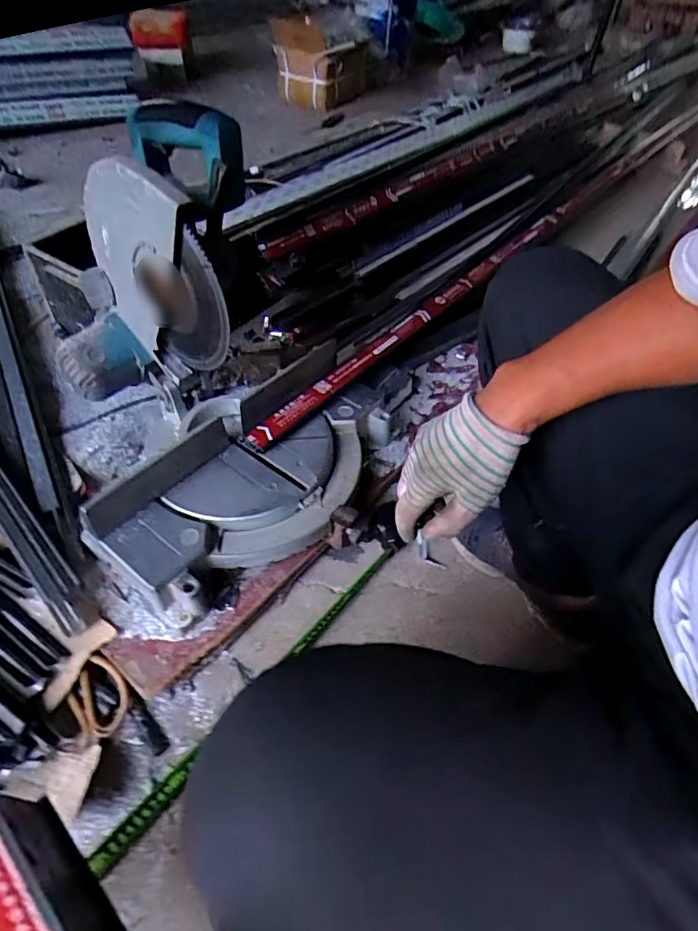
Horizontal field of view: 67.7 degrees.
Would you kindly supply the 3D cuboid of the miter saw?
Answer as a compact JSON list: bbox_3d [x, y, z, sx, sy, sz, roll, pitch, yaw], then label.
[{"bbox_3d":[-0.186,-0.151,0.690,0.420,0.437,0.500,23,53,16],"label":"miter saw"}]

